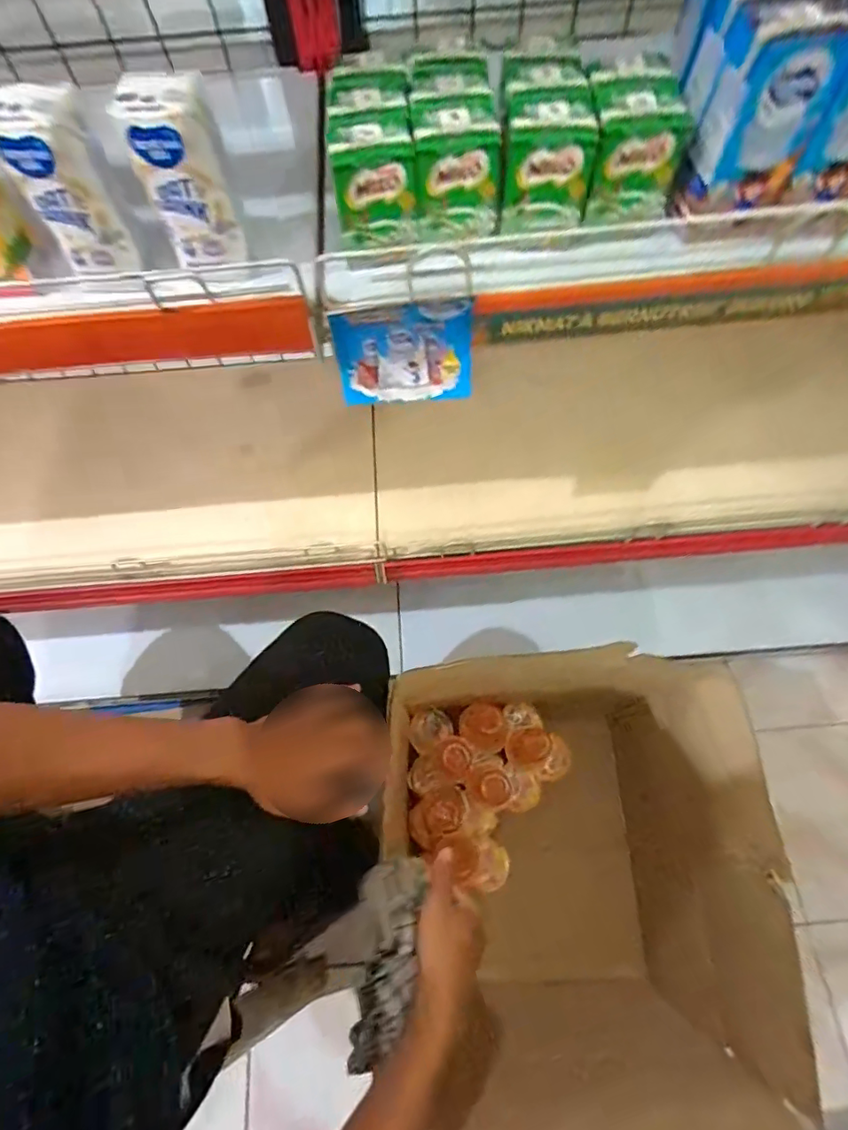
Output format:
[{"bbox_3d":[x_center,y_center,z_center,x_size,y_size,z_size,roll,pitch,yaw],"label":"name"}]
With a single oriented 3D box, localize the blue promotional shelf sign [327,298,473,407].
[{"bbox_3d":[-0.015,-0.155,0.392,0.099,0.072,0.012,-5,49,2],"label":"blue promotional shelf sign"}]

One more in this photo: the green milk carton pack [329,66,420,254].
[{"bbox_3d":[-0.035,-0.274,0.360,0.055,0.060,0.104,-5,67,0],"label":"green milk carton pack"}]

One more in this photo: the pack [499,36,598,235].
[{"bbox_3d":[0.078,-0.283,0.357,0.061,0.059,0.099,2,67,3],"label":"pack"}]

